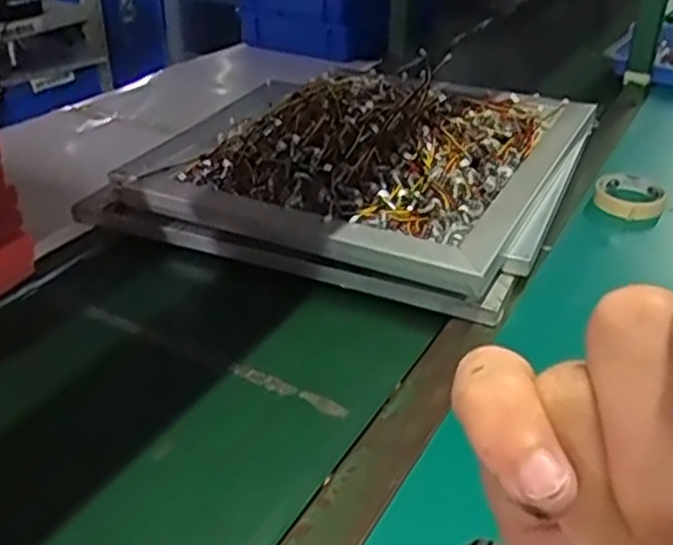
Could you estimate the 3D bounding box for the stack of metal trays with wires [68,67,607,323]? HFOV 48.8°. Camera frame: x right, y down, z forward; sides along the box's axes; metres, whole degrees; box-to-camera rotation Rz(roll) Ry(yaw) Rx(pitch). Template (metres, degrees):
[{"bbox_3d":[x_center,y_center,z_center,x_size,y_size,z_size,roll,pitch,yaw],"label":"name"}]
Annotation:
[{"bbox_3d":[0.032,-0.180,0.944,0.505,0.121,0.506,16,35,22],"label":"stack of metal trays with wires"}]

